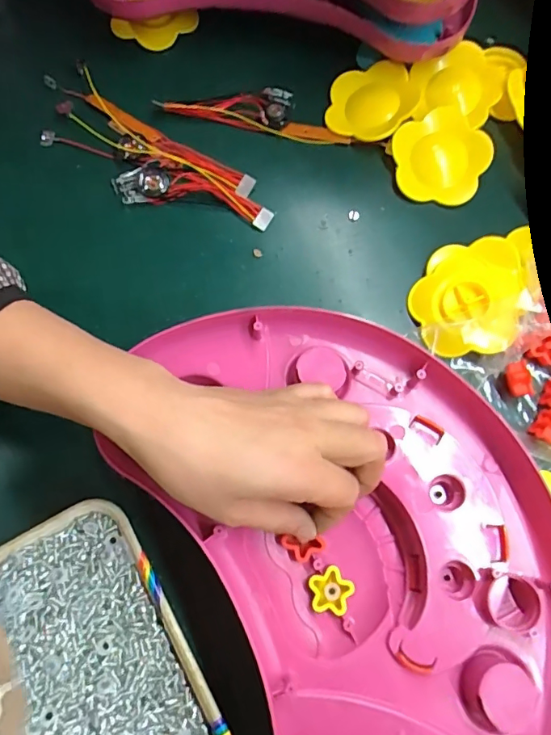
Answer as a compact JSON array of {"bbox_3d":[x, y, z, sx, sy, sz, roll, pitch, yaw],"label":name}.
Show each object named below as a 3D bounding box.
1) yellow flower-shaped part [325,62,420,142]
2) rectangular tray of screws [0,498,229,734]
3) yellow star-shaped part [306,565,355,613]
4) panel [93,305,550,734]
[{"bbox_3d":[0.084,-0.231,0.426,0.073,0.020,0.071,0,73,1],"label":"yellow flower-shaped part"},{"bbox_3d":[-0.103,0.178,0.298,0.100,0.033,0.175,-27,74,-7],"label":"rectangular tray of screws"},{"bbox_3d":[0.034,0.136,0.295,0.026,0.008,0.025,-32,74,-8],"label":"yellow star-shaped part"},{"bbox_3d":[0.052,0.100,0.296,0.216,0.041,0.322,-25,74,-6],"label":"panel"}]

